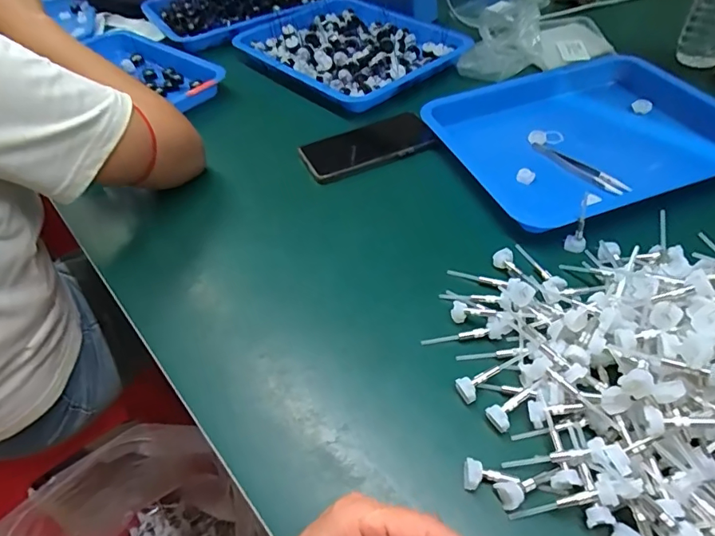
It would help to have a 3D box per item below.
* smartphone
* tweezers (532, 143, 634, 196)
[{"bbox_3d":[0.013,-0.154,0.599,0.161,0.012,0.086,-20,46,-10],"label":"smartphone"},{"bbox_3d":[0.252,-0.116,0.543,0.018,0.013,0.121,-32,53,-21],"label":"tweezers"}]

